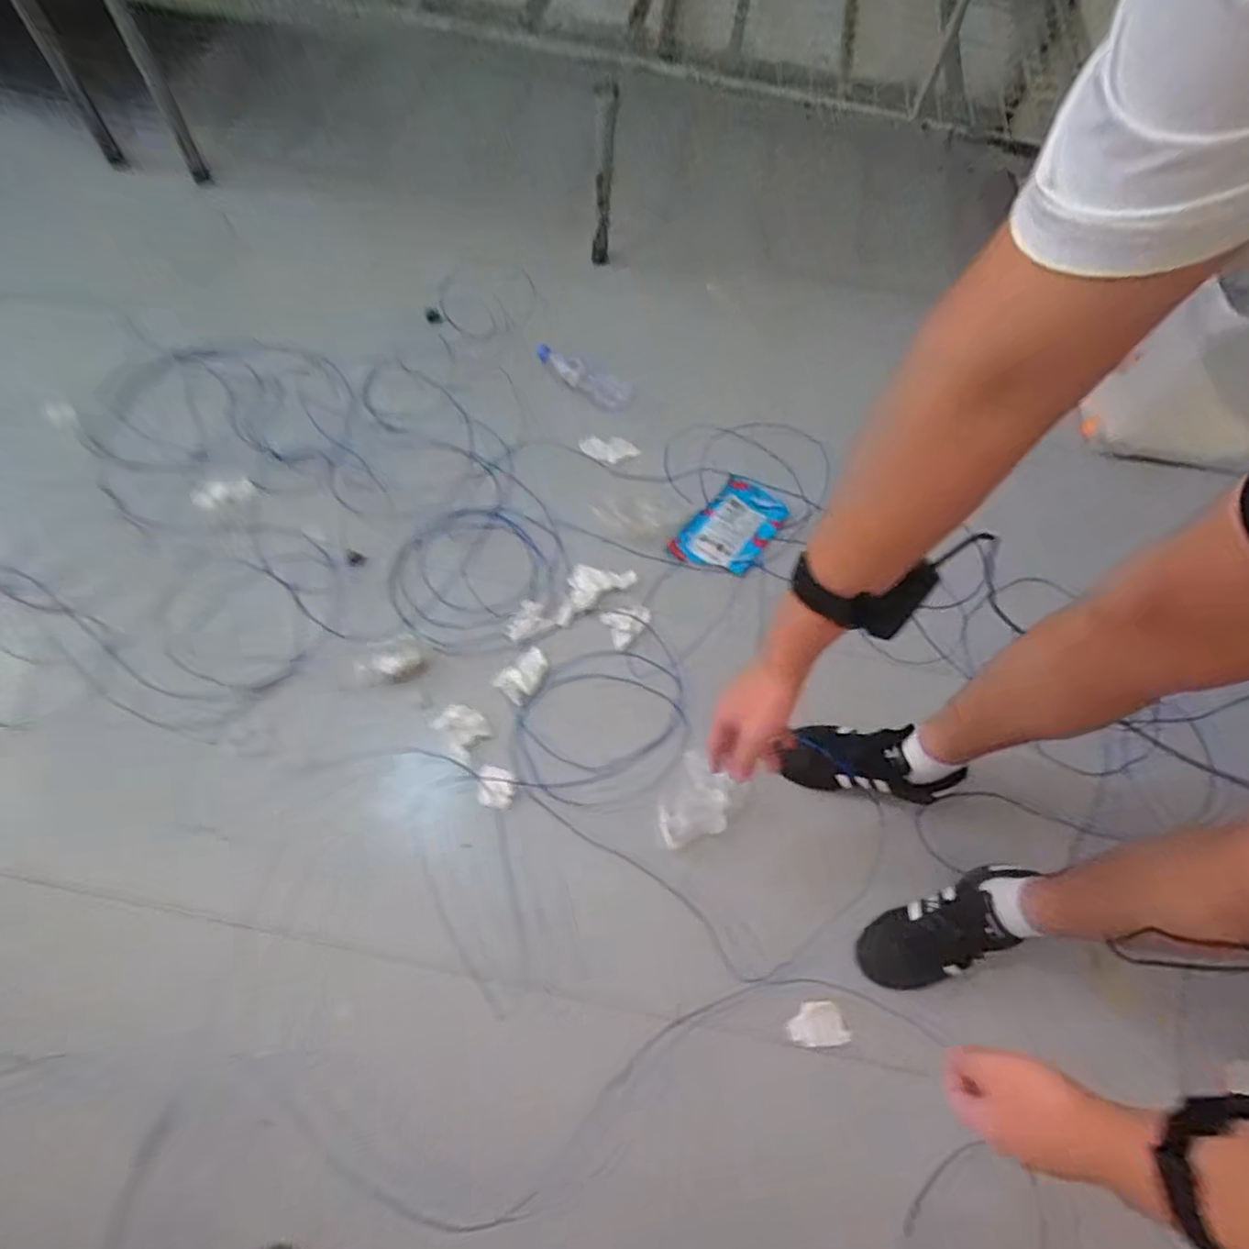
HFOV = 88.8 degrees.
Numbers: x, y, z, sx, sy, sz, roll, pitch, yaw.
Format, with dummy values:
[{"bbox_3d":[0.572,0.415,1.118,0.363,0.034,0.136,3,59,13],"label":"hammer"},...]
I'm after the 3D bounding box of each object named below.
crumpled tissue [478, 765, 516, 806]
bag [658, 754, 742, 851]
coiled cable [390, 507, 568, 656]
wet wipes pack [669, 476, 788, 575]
[{"bbox_3d":[-0.191,0.238,0.941,0.057,0.033,0.056,15,64,1],"label":"crumpled tissue"},{"bbox_3d":[0.113,0.267,0.964,0.106,0.047,0.159,32,65,11],"label":"bag"},{"bbox_3d":[-0.257,-0.088,1.114,0.269,0.008,0.287,2,62,-3],"label":"coiled cable"},{"bbox_3d":[0.204,-0.183,1.197,0.138,0.024,0.232,36,65,15],"label":"wet wipes pack"}]

